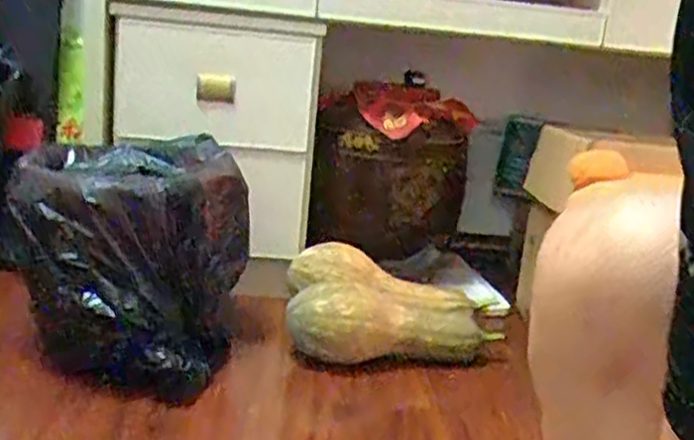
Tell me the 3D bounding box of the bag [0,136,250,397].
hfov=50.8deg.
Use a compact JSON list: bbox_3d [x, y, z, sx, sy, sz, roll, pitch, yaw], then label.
[{"bbox_3d":[-0.321,0.052,1.163,0.299,0.299,0.409,3,16,-7],"label":"bag"}]

